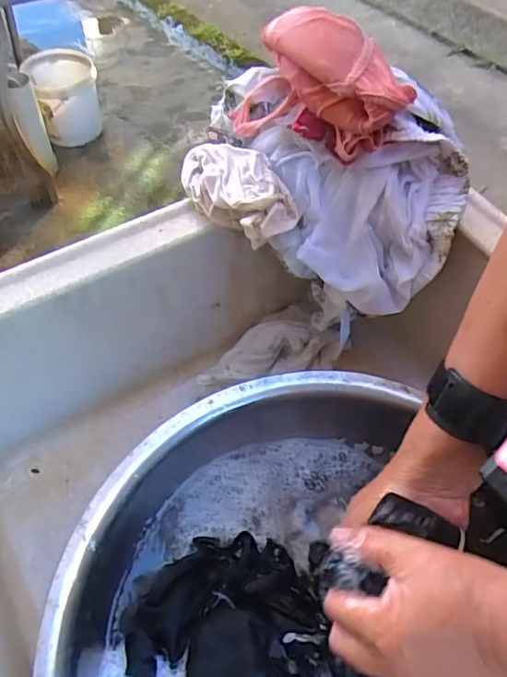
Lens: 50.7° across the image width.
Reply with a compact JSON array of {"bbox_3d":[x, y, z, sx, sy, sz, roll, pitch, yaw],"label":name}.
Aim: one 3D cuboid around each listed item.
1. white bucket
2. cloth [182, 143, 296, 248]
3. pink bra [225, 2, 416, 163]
[{"bbox_3d":[-0.574,-0.730,1.637,0.205,0.184,0.215,-14,57,-13],"label":"white bucket"},{"bbox_3d":[-0.011,-0.125,0.451,0.066,0.044,0.112,-32,63,-22],"label":"cloth"},{"bbox_3d":[0.058,-0.204,0.423,0.137,0.076,0.095,24,57,13],"label":"pink bra"}]

